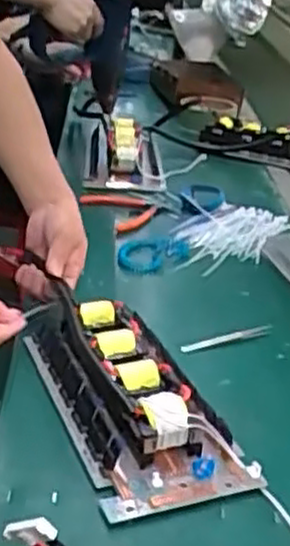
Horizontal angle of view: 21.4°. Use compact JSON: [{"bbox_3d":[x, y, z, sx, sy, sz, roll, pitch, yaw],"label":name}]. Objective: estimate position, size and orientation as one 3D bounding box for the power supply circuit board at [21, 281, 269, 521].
[{"bbox_3d":[-0.013,0.109,0.731,0.138,0.060,0.270,-6,27,-23],"label":"power supply circuit board"}]

